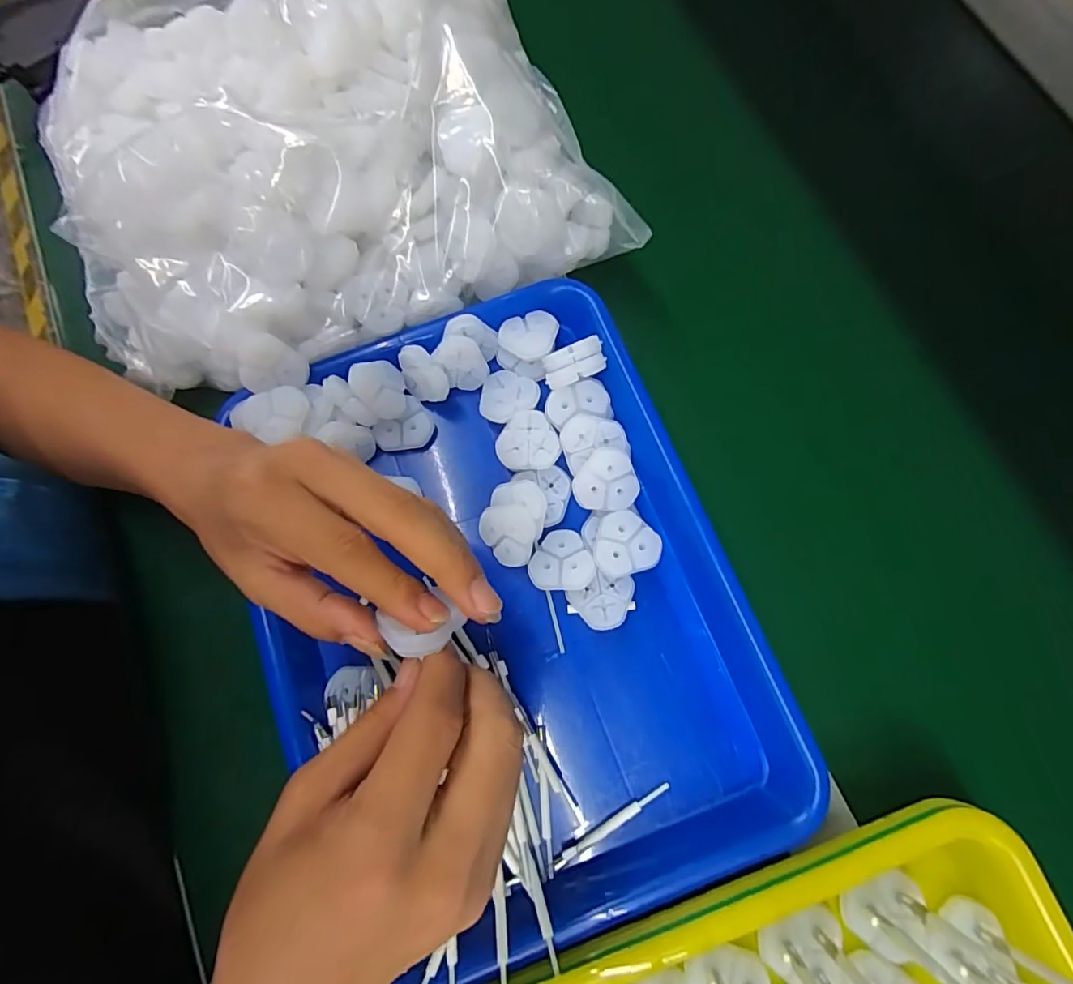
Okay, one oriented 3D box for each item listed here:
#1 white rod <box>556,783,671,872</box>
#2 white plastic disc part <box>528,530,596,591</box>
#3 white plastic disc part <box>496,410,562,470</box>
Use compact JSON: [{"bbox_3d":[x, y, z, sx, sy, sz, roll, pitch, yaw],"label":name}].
[{"bbox_3d":[0.039,0.173,0.267,0.070,0.004,0.006,-30,77,-6],"label":"white rod"},{"bbox_3d":[0.014,0.038,0.292,0.036,0.008,0.034,-4,76,1],"label":"white plastic disc part"},{"bbox_3d":[-0.006,-0.031,0.309,0.036,0.008,0.034,0,76,1],"label":"white plastic disc part"}]

